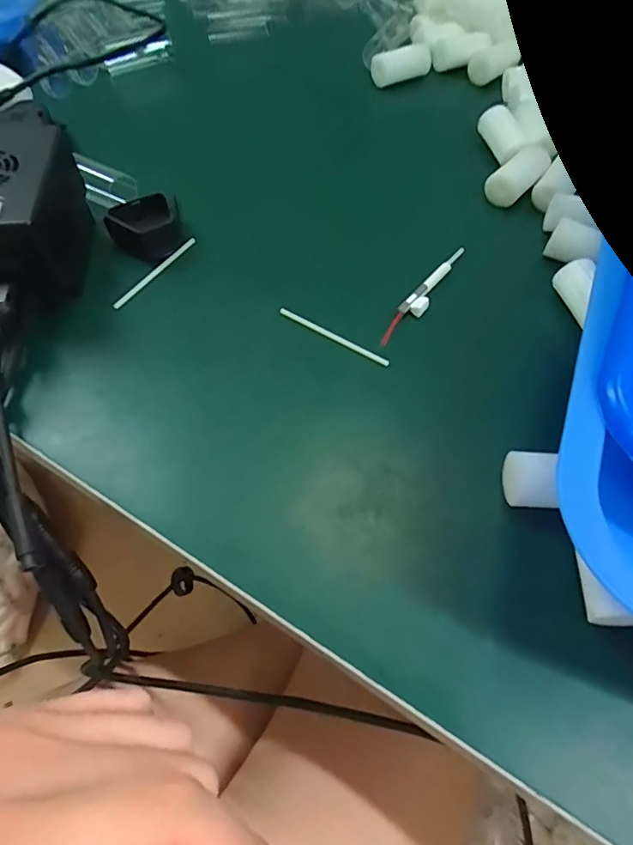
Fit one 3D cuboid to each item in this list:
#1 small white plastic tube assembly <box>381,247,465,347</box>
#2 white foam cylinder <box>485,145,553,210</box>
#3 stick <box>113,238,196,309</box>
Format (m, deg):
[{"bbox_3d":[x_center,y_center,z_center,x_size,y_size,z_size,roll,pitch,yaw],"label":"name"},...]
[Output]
[{"bbox_3d":[0.056,-0.065,0.257,0.011,0.006,0.080,35,64,18],"label":"small white plastic tube assembly"},{"bbox_3d":[0.122,-0.145,0.302,0.050,0.014,0.020,-40,67,-22],"label":"white foam cylinder"},{"bbox_3d":[-0.083,-0.078,0.265,0.004,0.004,0.060,29,62,16],"label":"stick"}]

